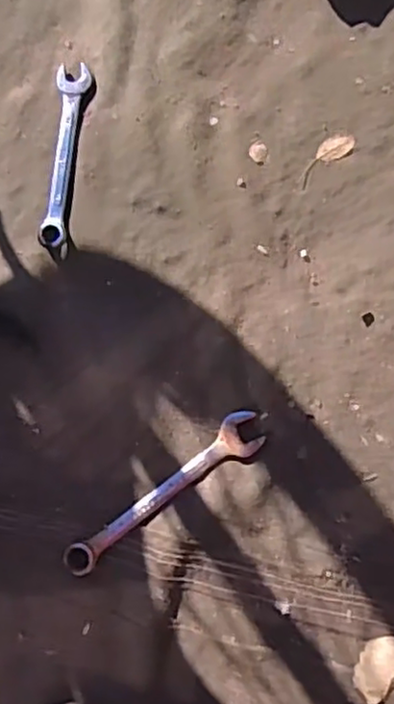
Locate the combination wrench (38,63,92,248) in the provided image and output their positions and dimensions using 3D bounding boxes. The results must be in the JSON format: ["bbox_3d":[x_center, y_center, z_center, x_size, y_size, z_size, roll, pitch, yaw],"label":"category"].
[{"bbox_3d":[-0.109,-0.163,0.565,0.027,0.010,0.150,5,91,5],"label":"combination wrench"}]

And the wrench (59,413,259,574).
[{"bbox_3d":[-0.030,0.116,0.556,0.194,0.007,0.033,-37,87,5],"label":"wrench"}]

